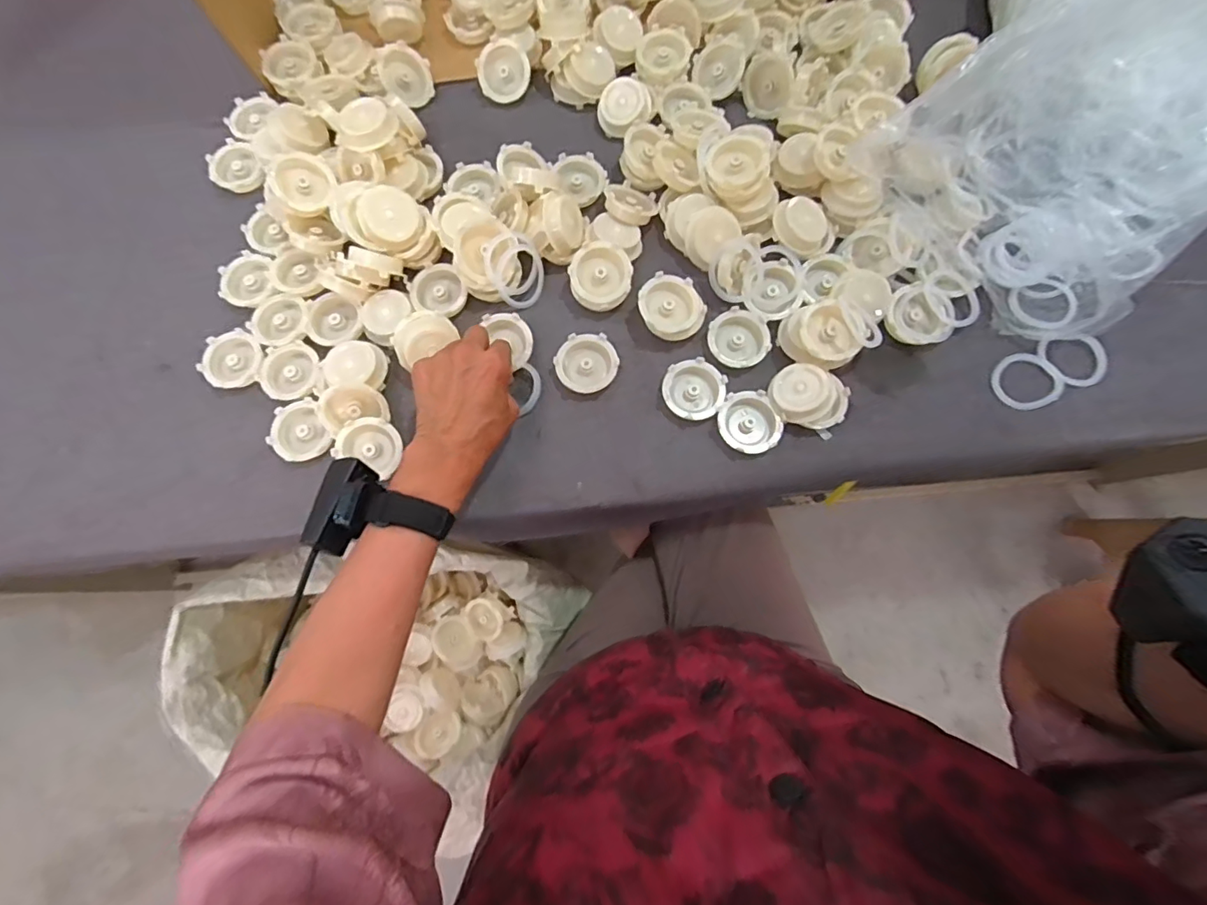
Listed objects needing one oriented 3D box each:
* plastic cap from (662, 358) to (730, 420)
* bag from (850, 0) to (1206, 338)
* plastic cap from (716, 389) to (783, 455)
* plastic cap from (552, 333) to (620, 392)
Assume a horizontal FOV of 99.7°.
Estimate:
[{"bbox_3d":[0.086,-0.060,0.488,0.058,0.015,0.059,0,78,2],"label":"plastic cap"},{"bbox_3d":[0.464,-0.343,0.471,0.309,0.144,0.404,35,81,9],"label":"bag"},{"bbox_3d":[0.137,-0.028,0.481,0.055,0.017,0.058,0,78,2],"label":"plastic cap"},{"bbox_3d":[-0.016,-0.086,0.495,0.057,0.015,0.058,0,78,2],"label":"plastic cap"}]

